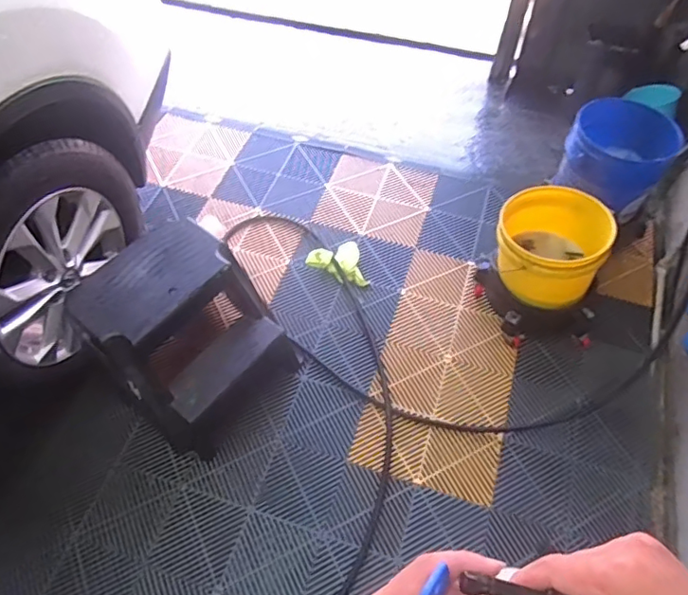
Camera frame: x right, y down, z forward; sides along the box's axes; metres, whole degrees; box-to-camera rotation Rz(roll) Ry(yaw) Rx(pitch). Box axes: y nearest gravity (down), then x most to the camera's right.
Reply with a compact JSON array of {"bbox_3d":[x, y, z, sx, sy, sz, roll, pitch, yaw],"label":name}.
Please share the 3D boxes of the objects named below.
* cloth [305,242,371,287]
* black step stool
[{"bbox_3d":[-0.025,-0.105,1.872,0.181,0.032,0.180,-11,56,-6],"label":"cloth"},{"bbox_3d":[-0.425,0.111,1.502,0.399,0.420,0.409,35,63,22],"label":"black step stool"}]

